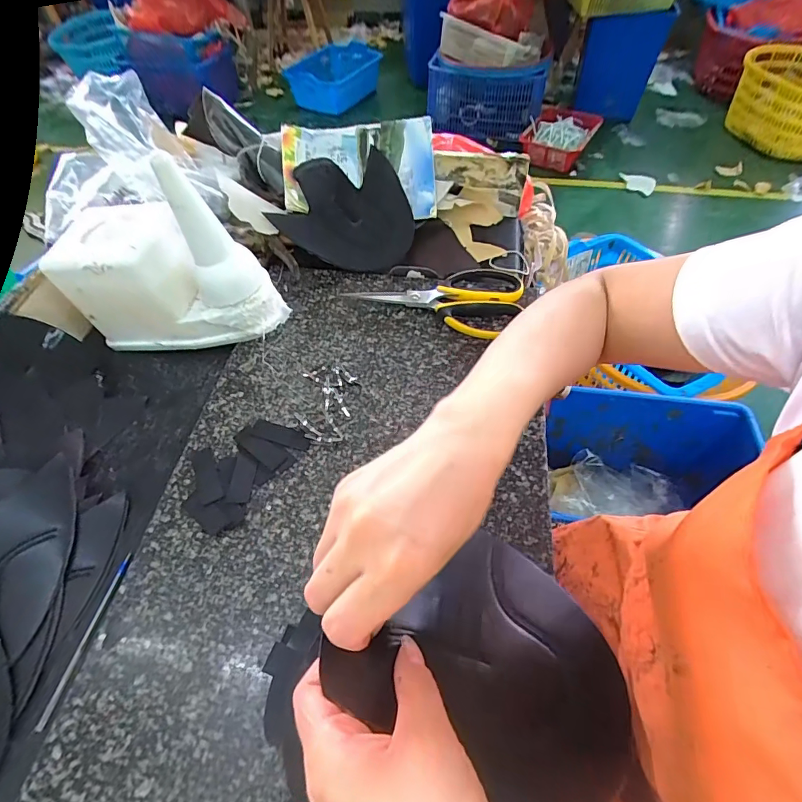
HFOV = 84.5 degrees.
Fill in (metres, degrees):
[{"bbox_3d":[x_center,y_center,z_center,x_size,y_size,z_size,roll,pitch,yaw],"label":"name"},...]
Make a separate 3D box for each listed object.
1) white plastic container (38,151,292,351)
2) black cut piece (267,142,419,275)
[{"bbox_3d":[-0.254,-0.141,0.459,0.223,0.152,0.108,15,57,11],"label":"white plastic container"},{"bbox_3d":[-0.059,-0.255,0.574,0.164,0.033,0.171,26,69,-2],"label":"black cut piece"}]

